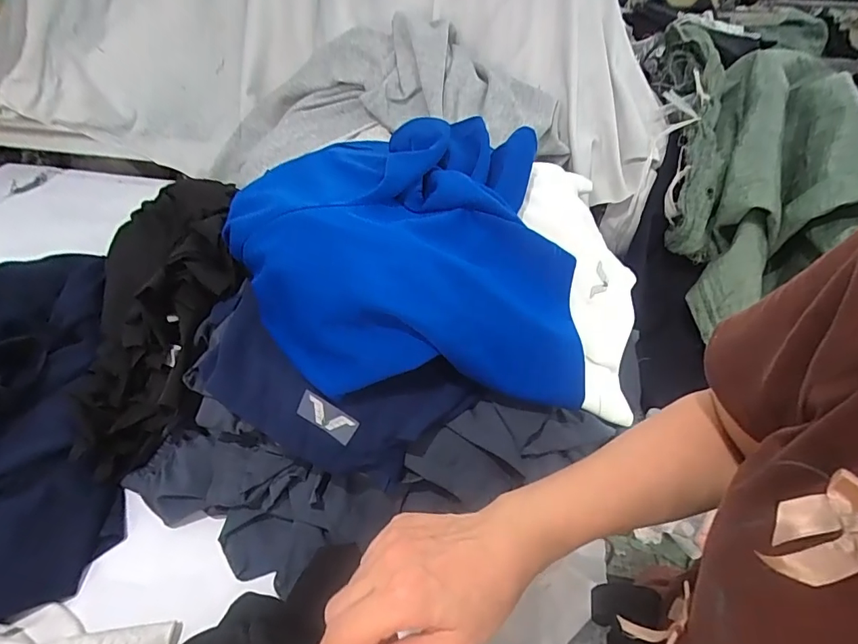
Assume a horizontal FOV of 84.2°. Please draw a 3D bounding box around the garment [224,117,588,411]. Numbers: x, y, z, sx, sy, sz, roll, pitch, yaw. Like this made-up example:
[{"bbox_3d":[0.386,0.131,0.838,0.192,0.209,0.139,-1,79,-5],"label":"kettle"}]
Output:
[{"bbox_3d":[-0.034,-0.091,0.507,0.339,0.121,0.358,-4,43,-4],"label":"garment"}]

